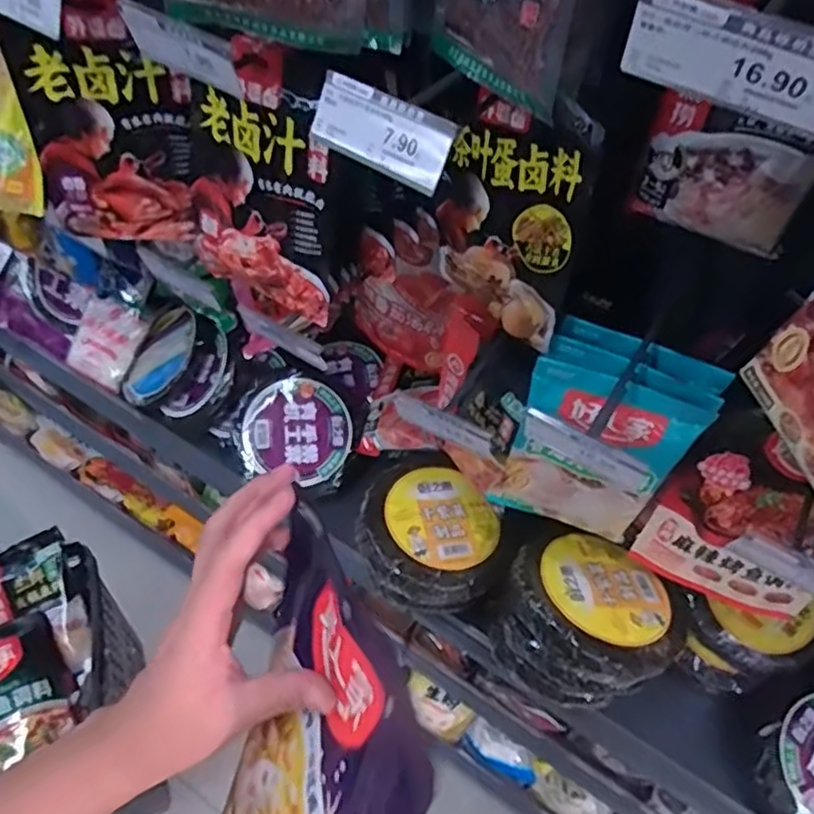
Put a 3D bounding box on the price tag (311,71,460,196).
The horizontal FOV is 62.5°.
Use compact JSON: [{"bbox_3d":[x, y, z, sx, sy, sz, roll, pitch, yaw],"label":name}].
[{"bbox_3d":[-0.018,-0.170,0.416,0.101,0.041,0.009,34,31,20],"label":"price tag"}]

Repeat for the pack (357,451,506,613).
[{"bbox_3d":[0.026,0.171,0.908,0.175,0.064,0.201,-29,62,-22],"label":"pack"}]

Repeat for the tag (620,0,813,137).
[{"bbox_3d":[0.145,-0.148,0.291,0.100,0.039,0.004,28,67,12],"label":"tag"}]

